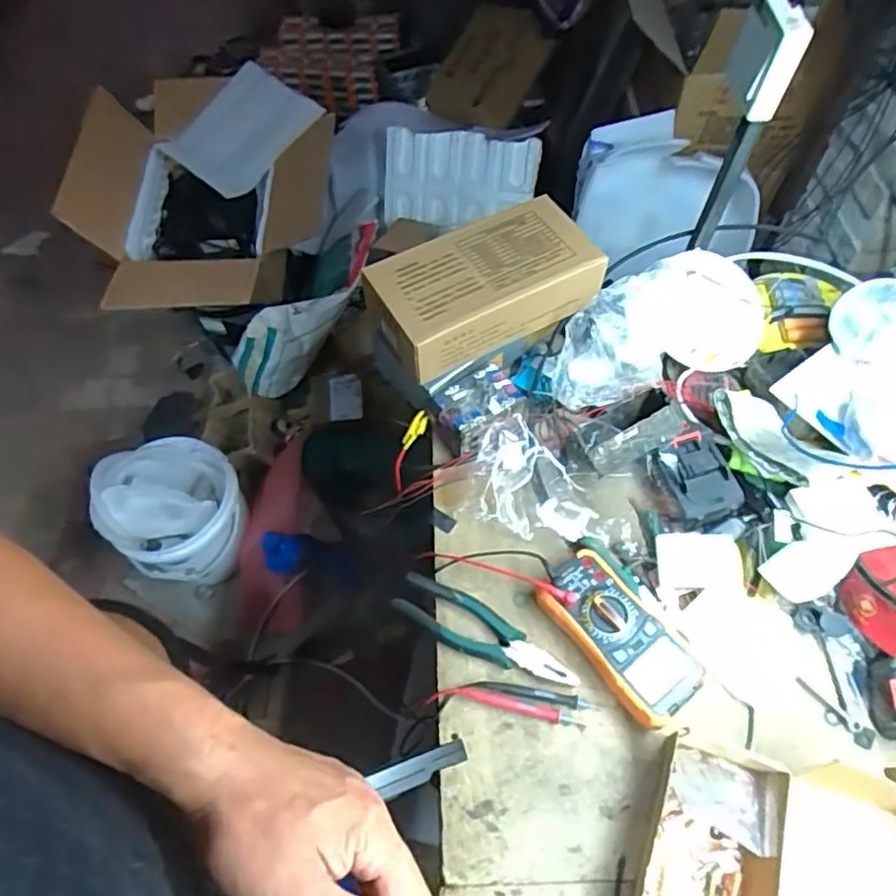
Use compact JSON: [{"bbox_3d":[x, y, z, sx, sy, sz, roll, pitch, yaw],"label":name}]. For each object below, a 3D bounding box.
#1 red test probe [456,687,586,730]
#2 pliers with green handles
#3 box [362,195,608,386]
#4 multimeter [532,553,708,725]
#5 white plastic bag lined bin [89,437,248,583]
[{"bbox_3d":[0.072,0.257,0.629,0.125,0.009,0.014,12,61,9],"label":"red test probe"},{"bbox_3d":[0.040,0.189,0.653,0.194,0.020,0.053,26,63,16],"label":"pliers with green handles"},{"bbox_3d":[0.041,-0.188,0.759,0.262,0.086,0.137,-23,61,-12],"label":"box"},{"bbox_3d":[0.174,0.186,0.643,0.094,0.034,0.170,-33,64,-17],"label":"multimeter"},{"bbox_3d":[-0.559,0.147,1.348,0.256,0.250,0.261,-1,59,1],"label":"white plastic bag lined bin"}]

